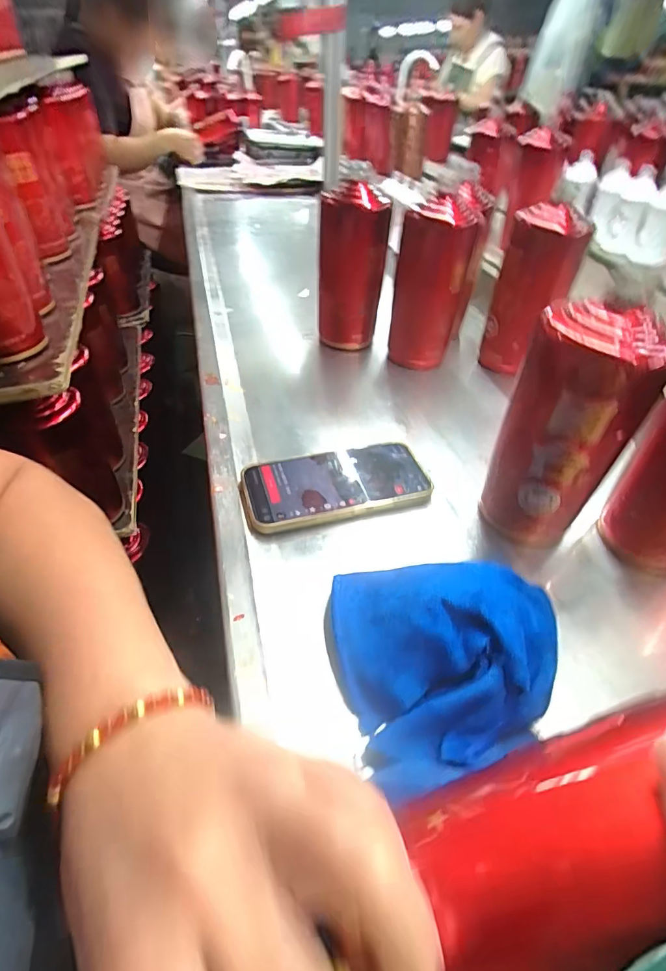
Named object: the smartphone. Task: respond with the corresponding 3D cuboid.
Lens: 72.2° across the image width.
[{"bbox_3d":[0.002,-0.003,0.399,0.157,0.011,0.078,-10,45,-13],"label":"smartphone"}]

